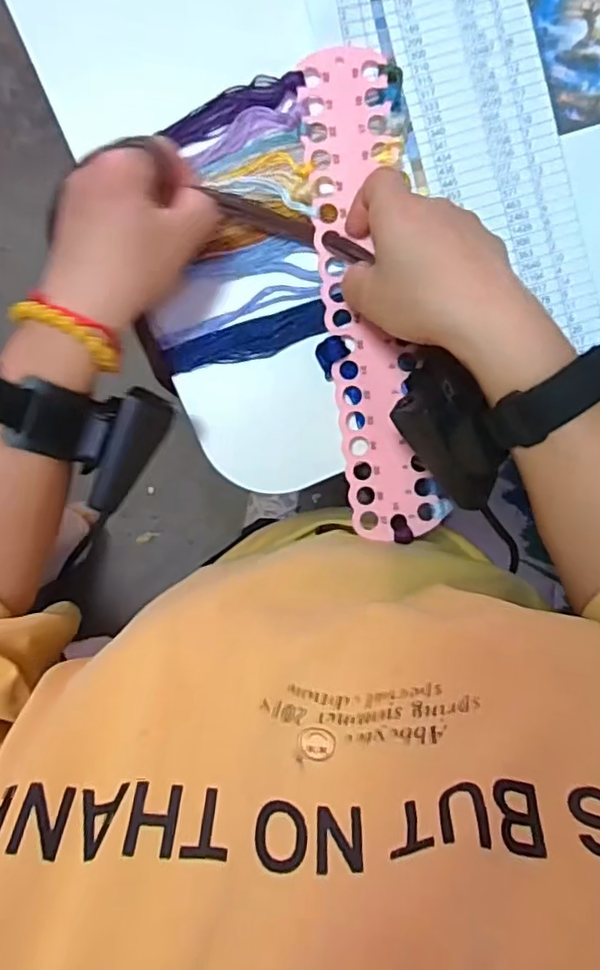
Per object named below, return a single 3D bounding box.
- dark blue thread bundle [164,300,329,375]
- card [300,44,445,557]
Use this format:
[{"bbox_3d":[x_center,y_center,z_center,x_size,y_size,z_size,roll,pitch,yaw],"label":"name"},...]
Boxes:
[{"bbox_3d":[-0.032,-0.089,0.390,0.099,0.004,0.023,-15,96,1],"label":"dark blue thread bundle"},{"bbox_3d":[0.044,-0.112,0.391,0.055,0.008,0.291,-7,95,0],"label":"card"}]

